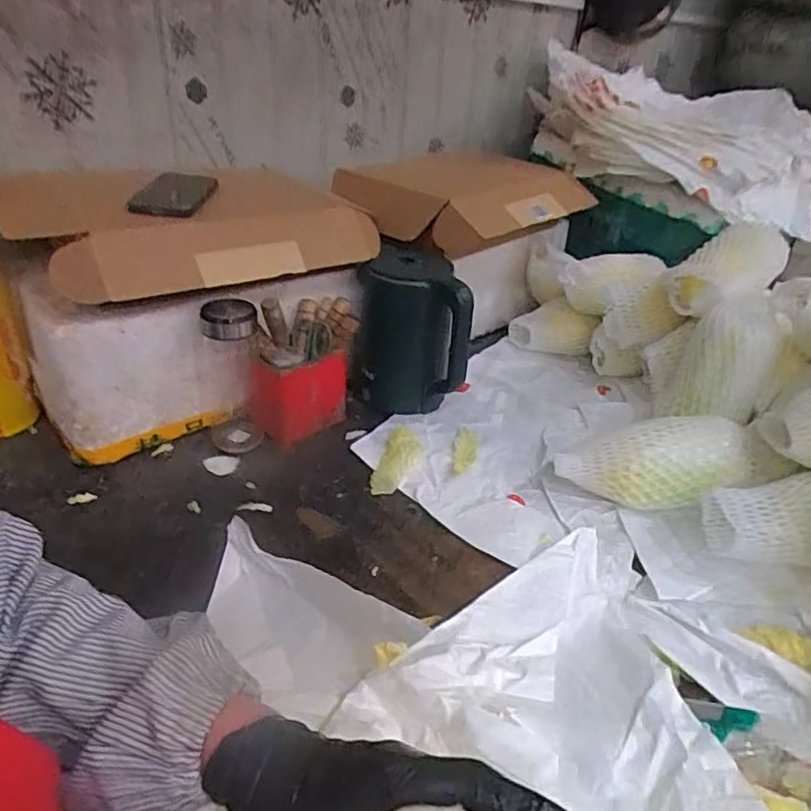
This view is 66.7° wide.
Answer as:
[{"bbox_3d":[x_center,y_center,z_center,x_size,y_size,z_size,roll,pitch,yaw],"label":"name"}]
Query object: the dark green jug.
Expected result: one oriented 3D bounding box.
[{"bbox_3d":[0.010,-0.113,0.935,0.167,0.220,0.132,4,31,1],"label":"dark green jug"}]

